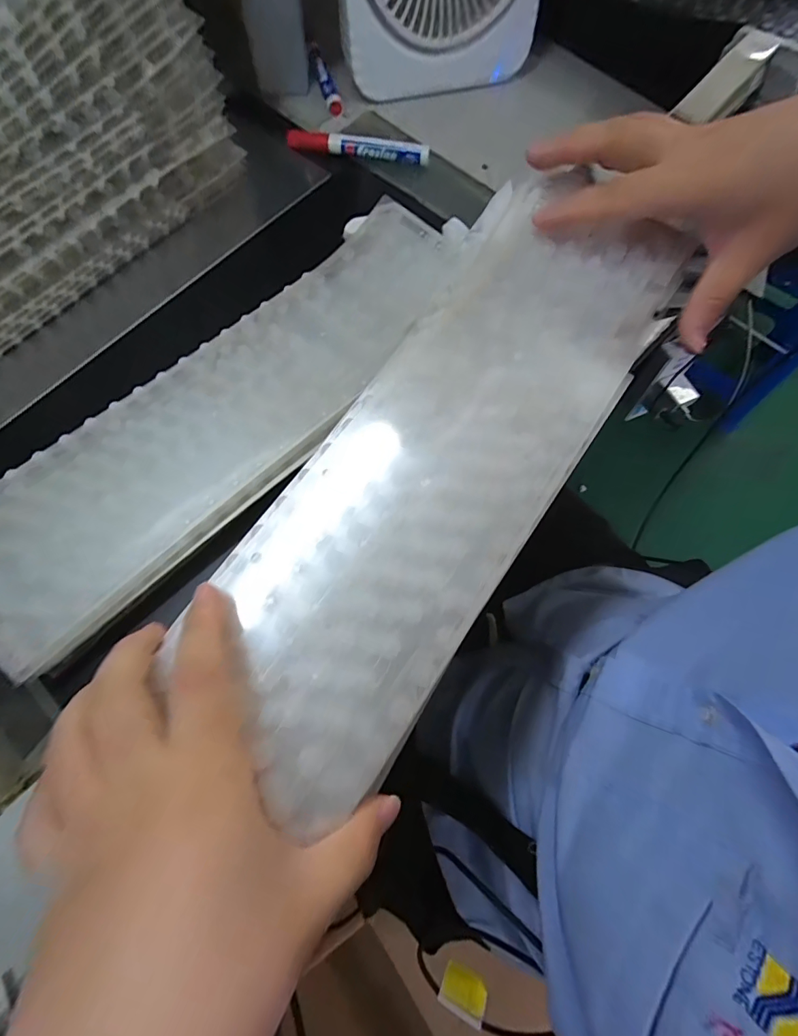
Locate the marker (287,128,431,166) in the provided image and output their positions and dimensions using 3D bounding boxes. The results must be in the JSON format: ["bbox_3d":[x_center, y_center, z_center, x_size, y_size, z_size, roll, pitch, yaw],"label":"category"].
[{"bbox_3d":[-0.041,-0.367,0.436,0.140,0.021,0.015,12,71,3],"label":"marker"}]

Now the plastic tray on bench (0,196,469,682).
[{"bbox_3d":[-0.115,-0.086,0.305,0.122,0.020,0.399,42,75,12],"label":"plastic tray on bench"}]

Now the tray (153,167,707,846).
[{"bbox_3d":[0.031,-0.040,0.236,0.128,0.022,0.359,30,73,9],"label":"tray"}]

